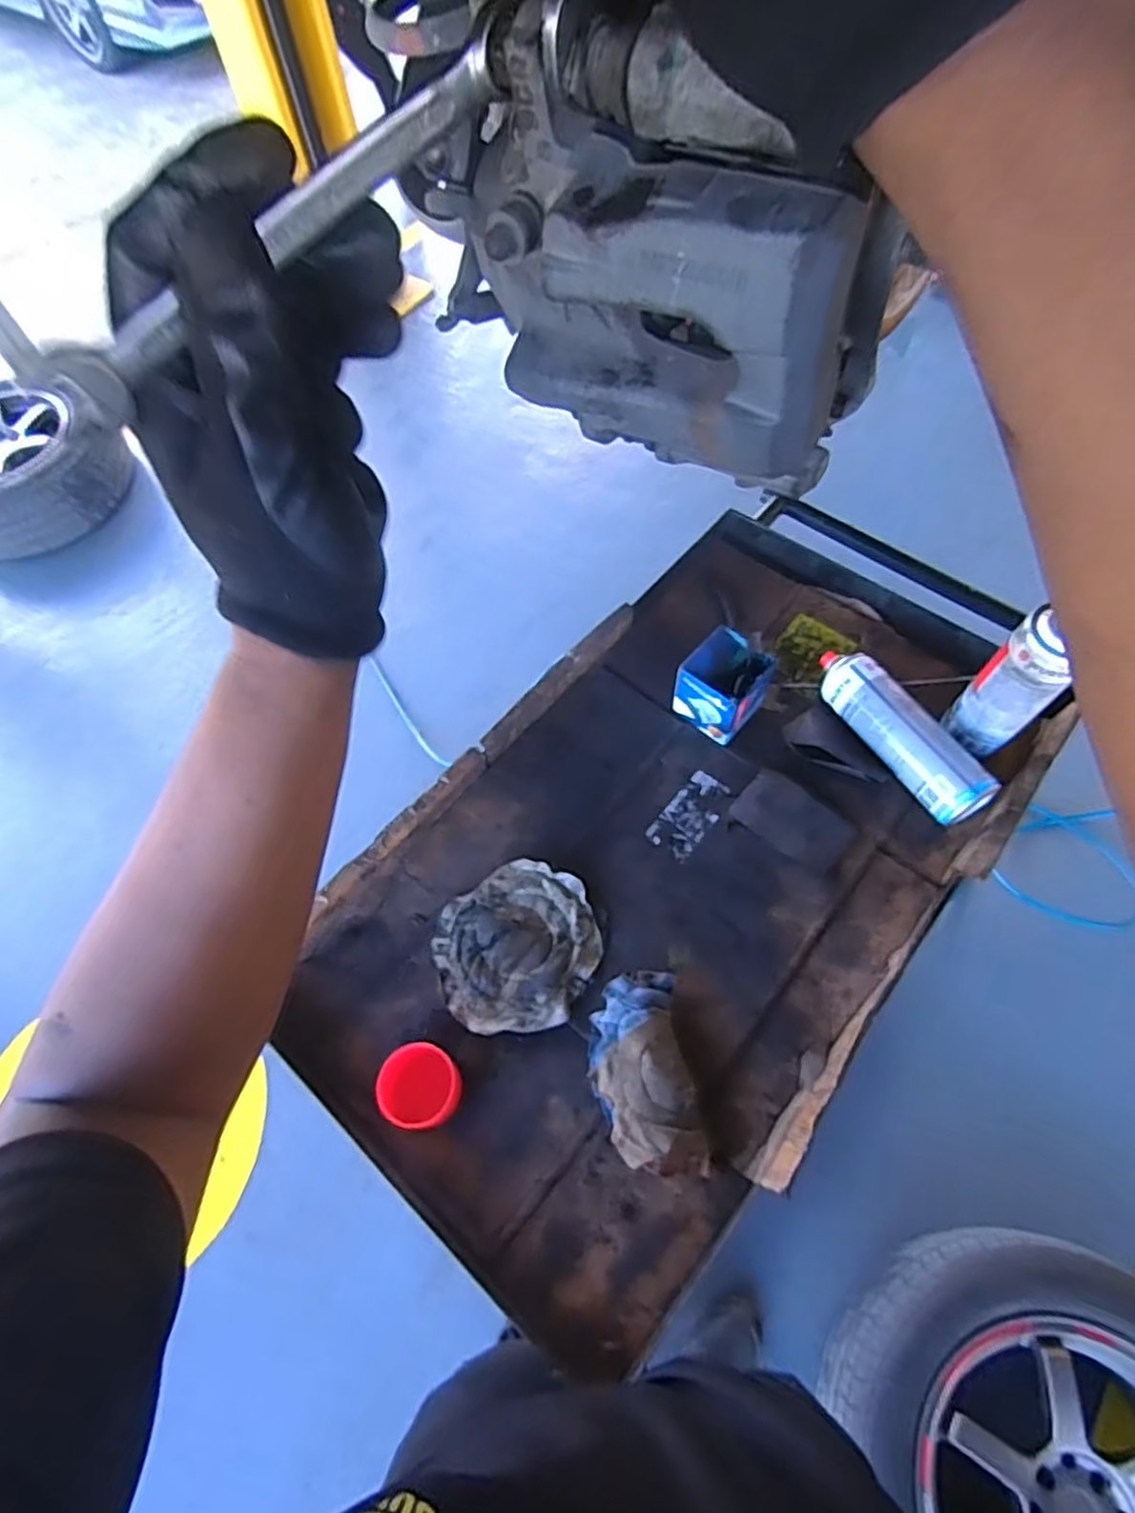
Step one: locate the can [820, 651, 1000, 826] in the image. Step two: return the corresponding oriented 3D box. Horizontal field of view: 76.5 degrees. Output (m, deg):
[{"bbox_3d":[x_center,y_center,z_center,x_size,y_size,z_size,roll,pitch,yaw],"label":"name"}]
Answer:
[{"bbox_3d":[0.347,-0.024,0.770,0.060,0.060,0.219,-29,64,-12],"label":"can"}]

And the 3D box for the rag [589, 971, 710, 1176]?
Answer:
[{"bbox_3d":[0.065,0.277,0.637,0.087,0.038,0.166,-9,61,-1],"label":"rag"}]

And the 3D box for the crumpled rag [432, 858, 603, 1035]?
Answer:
[{"bbox_3d":[-0.048,0.185,0.700,0.156,0.016,0.152,-21,62,-8],"label":"crumpled rag"}]

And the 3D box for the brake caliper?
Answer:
[{"bbox_3d":[0.029,-0.153,0.245,0.139,0.094,0.072,27,67,17],"label":"brake caliper"}]

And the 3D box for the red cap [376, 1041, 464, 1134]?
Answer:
[{"bbox_3d":[-0.128,0.294,0.640,0.068,0.041,0.066,-2,62,3],"label":"red cap"}]

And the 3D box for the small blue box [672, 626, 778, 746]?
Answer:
[{"bbox_3d":[0.170,-0.074,0.790,0.077,0.094,0.082,-41,67,-17],"label":"small blue box"}]

